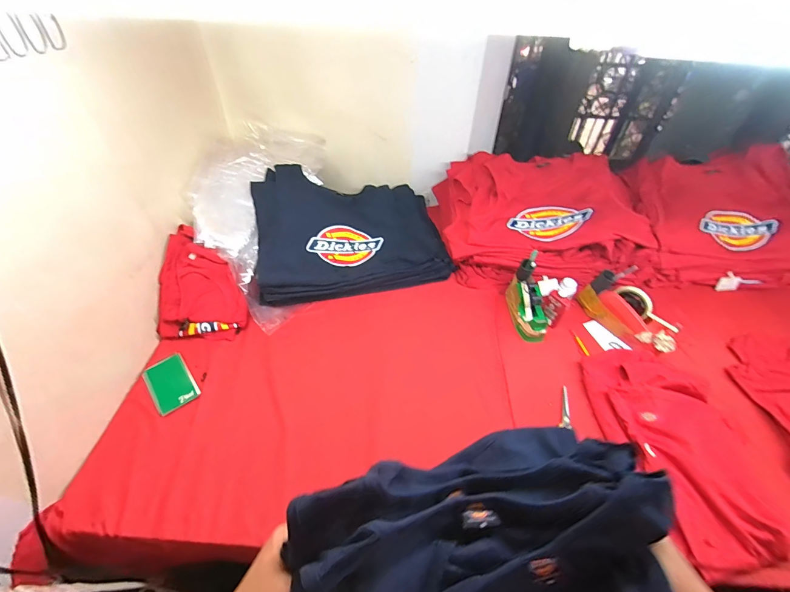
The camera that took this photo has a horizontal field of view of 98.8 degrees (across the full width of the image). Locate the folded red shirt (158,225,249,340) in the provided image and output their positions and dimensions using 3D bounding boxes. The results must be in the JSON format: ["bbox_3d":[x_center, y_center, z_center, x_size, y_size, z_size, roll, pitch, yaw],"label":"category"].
[{"bbox_3d":[-0.490,-0.031,0.885,0.207,0.050,0.282,6,75,-18],"label":"folded red shirt"}]

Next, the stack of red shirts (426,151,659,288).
[{"bbox_3d":[0.424,-0.243,1.048,0.562,0.239,0.405,-1,45,-4],"label":"stack of red shirts"}]

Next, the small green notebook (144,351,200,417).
[{"bbox_3d":[-0.515,0.196,0.775,0.084,0.004,0.151,-32,54,-30],"label":"small green notebook"}]

